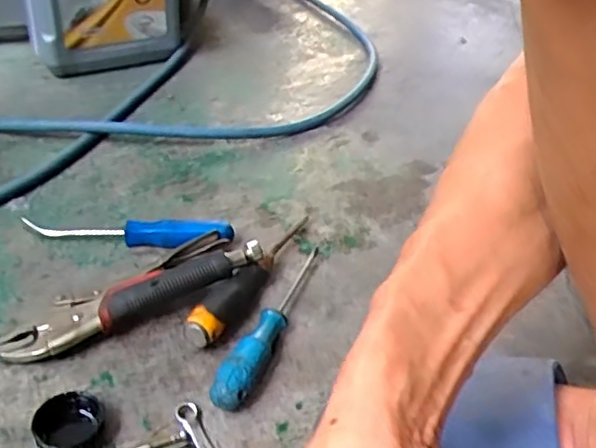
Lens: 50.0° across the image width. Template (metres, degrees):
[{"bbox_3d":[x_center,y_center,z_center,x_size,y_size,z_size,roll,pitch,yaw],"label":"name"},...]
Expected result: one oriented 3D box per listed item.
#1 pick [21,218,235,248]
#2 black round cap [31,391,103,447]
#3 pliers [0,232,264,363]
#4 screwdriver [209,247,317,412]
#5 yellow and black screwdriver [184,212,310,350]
[{"bbox_3d":[-0.161,0.008,0.601,0.196,0.026,0.037,6,36,1],"label":"pick"},{"bbox_3d":[-0.157,0.138,0.436,0.044,0.017,0.044,4,36,-3],"label":"black round cap"},{"bbox_3d":[-0.137,0.055,0.528,0.213,0.039,0.063,-19,42,-30],"label":"pliers"},{"bbox_3d":[-0.022,0.076,0.523,0.027,0.027,0.193,14,37,12],"label":"screwdriver"},{"bbox_3d":[-0.037,0.036,0.567,0.029,0.031,0.201,17,37,16],"label":"yellow and black screwdriver"}]

